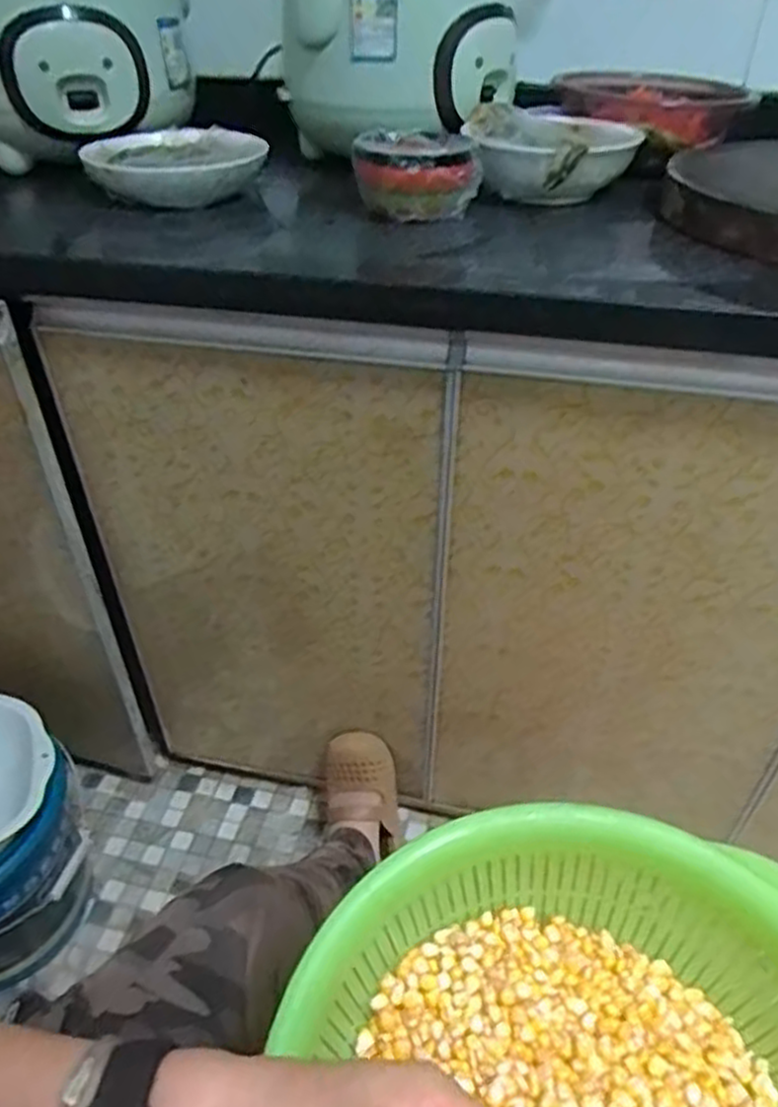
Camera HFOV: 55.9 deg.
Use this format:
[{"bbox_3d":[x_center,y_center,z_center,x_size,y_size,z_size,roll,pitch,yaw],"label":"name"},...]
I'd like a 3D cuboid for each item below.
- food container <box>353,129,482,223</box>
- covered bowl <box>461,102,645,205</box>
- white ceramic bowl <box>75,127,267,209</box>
[{"bbox_3d":[0.026,-0.353,0.684,0.113,0.061,0.108,-2,40,-1],"label":"food container"},{"bbox_3d":[0.156,-0.387,0.713,0.159,0.066,0.147,5,41,7],"label":"covered bowl"},{"bbox_3d":[-0.227,-0.414,0.777,0.173,0.052,0.172,-12,38,-12],"label":"white ceramic bowl"}]

